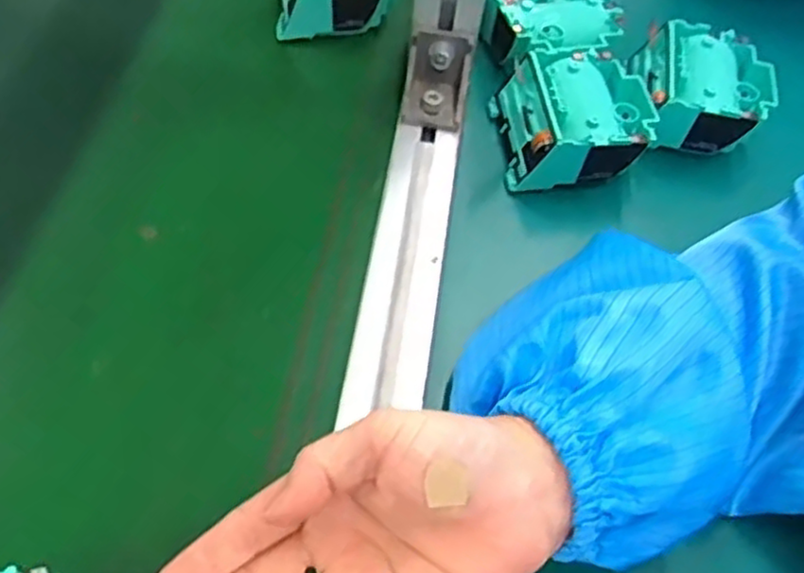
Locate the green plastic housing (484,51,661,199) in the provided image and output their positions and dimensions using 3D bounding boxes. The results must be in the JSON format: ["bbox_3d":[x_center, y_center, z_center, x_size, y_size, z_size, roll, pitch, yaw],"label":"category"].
[{"bbox_3d":[0.097,-0.094,0.409,0.081,0.041,0.076,-3,54,-3],"label":"green plastic housing"}]

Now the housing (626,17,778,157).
[{"bbox_3d":[0.179,-0.117,0.428,0.071,0.034,0.075,10,54,2],"label":"housing"}]

